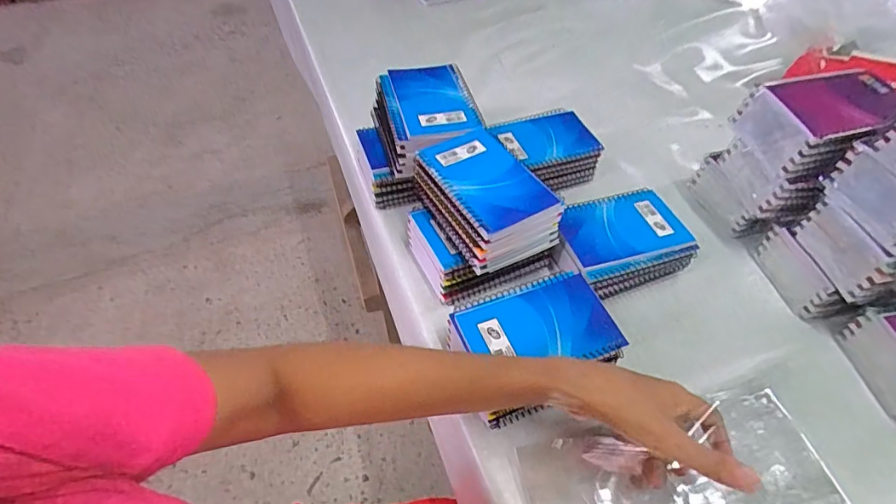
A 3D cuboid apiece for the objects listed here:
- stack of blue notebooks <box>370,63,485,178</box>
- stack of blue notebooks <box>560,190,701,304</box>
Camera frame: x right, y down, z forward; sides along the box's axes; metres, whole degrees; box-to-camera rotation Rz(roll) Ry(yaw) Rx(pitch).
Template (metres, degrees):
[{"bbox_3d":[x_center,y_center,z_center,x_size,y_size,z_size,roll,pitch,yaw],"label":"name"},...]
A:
[{"bbox_3d":[-0.024,-0.151,0.543,0.104,0.062,0.127,-14,52,-13],"label":"stack of blue notebooks"},{"bbox_3d":[0.181,-0.009,0.510,0.133,0.056,0.095,-13,52,-13],"label":"stack of blue notebooks"}]

